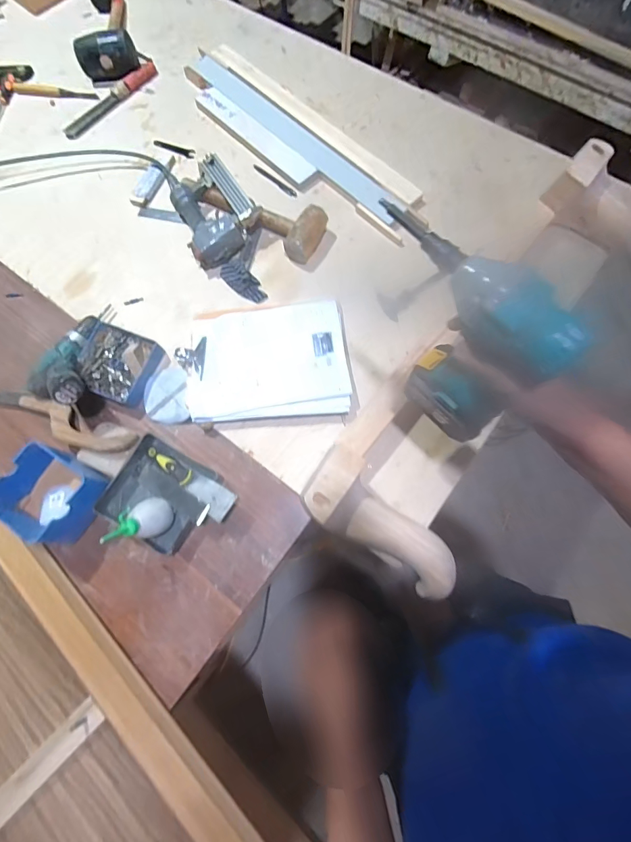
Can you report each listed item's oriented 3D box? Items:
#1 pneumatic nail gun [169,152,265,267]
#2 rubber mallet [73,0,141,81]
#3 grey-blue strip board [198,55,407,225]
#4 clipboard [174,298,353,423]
[{"bbox_3d":[-0.217,-0.444,0.799,0.159,0.053,0.221,-29,75,-7],"label":"pneumatic nail gun"},{"bbox_3d":[-0.543,-1.003,0.954,0.135,0.072,0.300,-17,74,-4],"label":"rubber mallet"},{"bbox_3d":[-0.055,-0.667,0.872,0.063,0.031,0.658,-43,77,-11],"label":"grey-blue strip board"},{"bbox_3d":[-0.095,-0.119,0.727,0.305,0.031,0.234,-5,73,0],"label":"clipboard"}]

